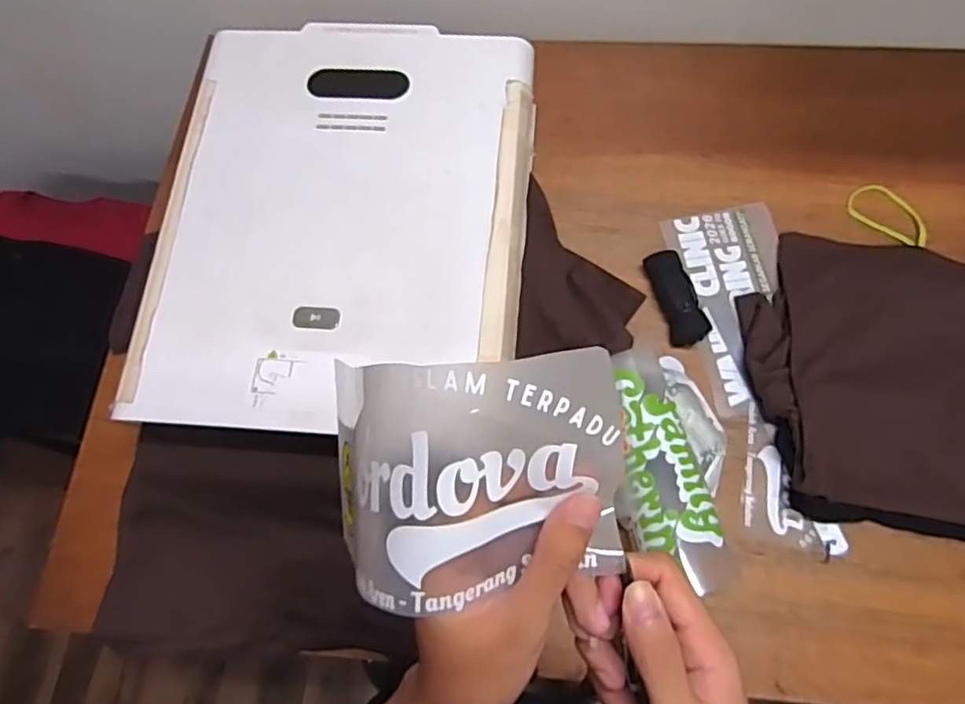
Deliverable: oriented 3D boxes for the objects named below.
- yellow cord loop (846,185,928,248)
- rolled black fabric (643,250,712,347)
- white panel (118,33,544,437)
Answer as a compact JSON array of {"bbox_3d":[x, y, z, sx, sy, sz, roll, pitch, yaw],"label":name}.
[{"bbox_3d":[0.550,-0.185,0.845,0.110,0.021,0.054,34,75,14],"label":"yellow cord loop"},{"bbox_3d":[0.254,-0.072,0.815,0.052,0.025,0.128,-15,70,-3],"label":"rolled black fabric"},{"bbox_3d":[-0.152,-0.158,0.698,0.397,0.029,0.494,4,70,4],"label":"white panel"}]

